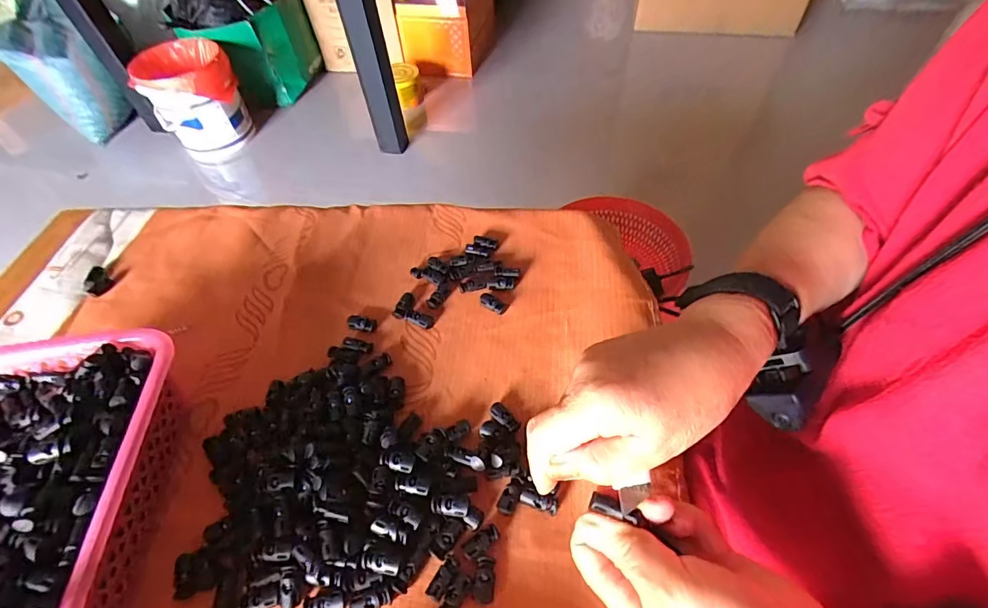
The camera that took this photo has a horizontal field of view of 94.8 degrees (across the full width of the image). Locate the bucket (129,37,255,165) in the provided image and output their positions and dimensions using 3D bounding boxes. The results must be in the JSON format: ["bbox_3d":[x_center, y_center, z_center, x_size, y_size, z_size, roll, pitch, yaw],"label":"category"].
[{"bbox_3d":[-0.918,-0.632,1.416,0.245,0.281,0.252,-2,54,2],"label":"bucket"}]

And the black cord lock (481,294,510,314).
[{"bbox_3d":[-0.001,-0.001,0.443,0.029,0.007,0.014,28,59,23],"label":"black cord lock"}]

